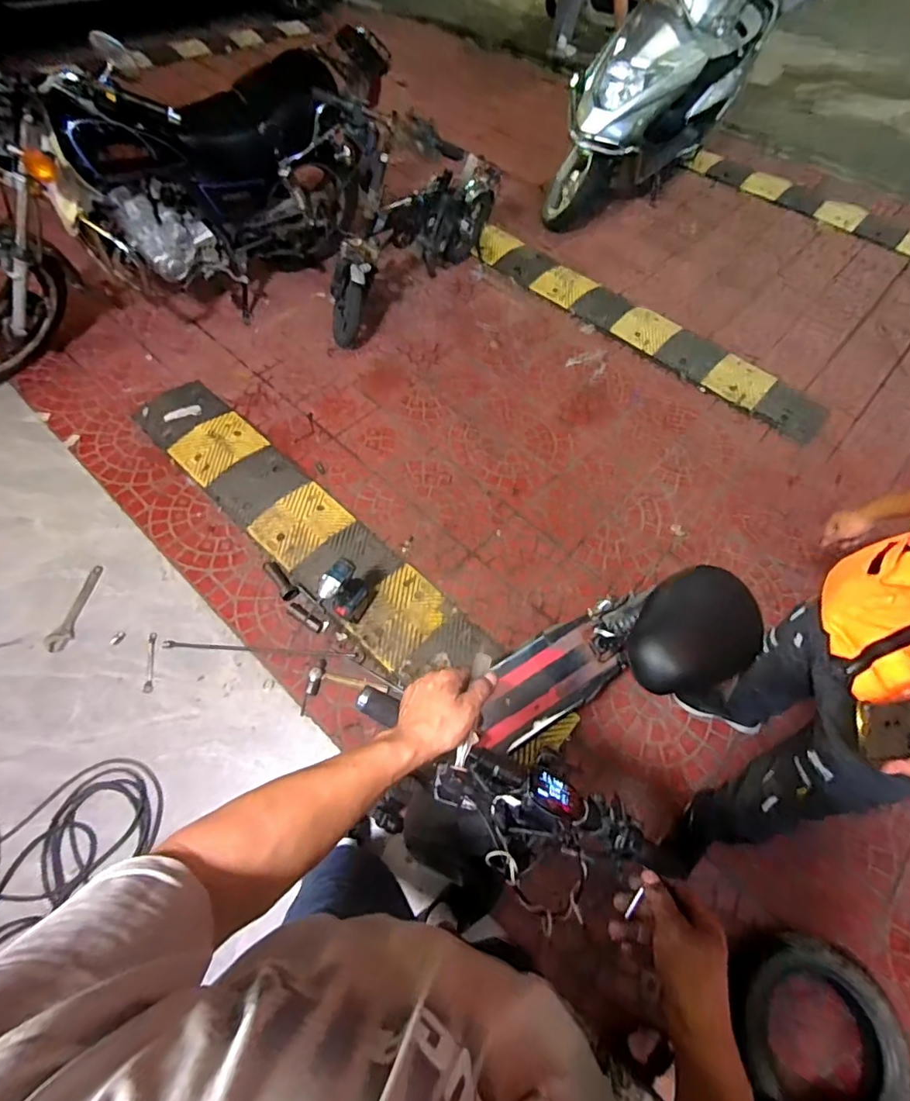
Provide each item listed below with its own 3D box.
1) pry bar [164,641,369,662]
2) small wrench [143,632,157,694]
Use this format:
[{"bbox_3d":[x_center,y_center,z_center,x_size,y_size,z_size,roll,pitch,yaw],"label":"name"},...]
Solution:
[{"bbox_3d":[-0.585,0.307,1.570,0.613,0.029,0.030,5,61,0],"label":"pry bar"},{"bbox_3d":[-0.925,0.340,1.555,0.029,0.016,0.183,-5,62,-6],"label":"small wrench"}]

